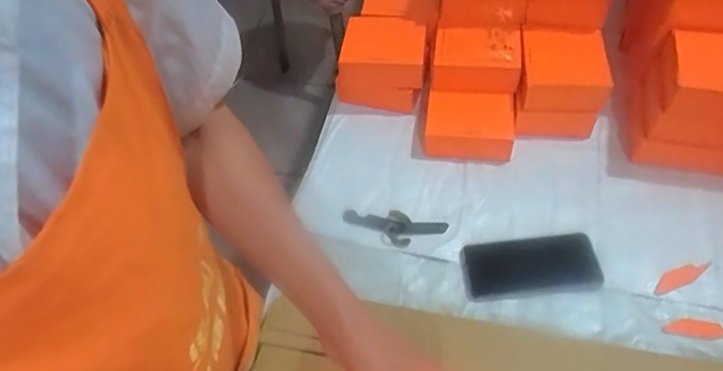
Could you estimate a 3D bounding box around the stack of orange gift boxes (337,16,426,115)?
[{"bbox_3d":[0.035,-0.192,0.870,0.142,0.107,0.119,11,55,14],"label":"stack of orange gift boxes"}]

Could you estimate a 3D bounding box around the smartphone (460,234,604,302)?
[{"bbox_3d":[0.218,0.105,0.691,0.173,0.010,0.080,-7,52,1],"label":"smartphone"}]

